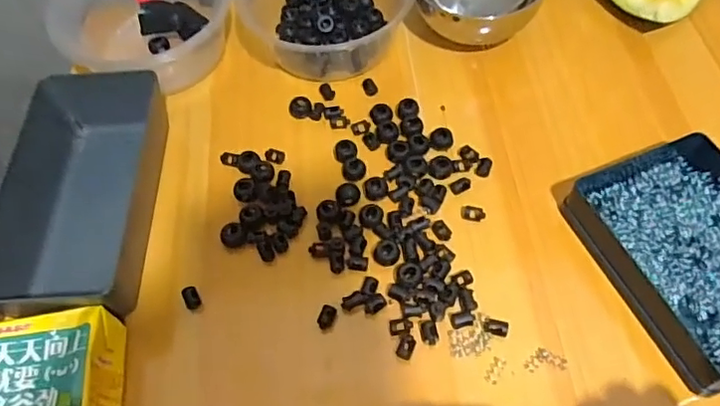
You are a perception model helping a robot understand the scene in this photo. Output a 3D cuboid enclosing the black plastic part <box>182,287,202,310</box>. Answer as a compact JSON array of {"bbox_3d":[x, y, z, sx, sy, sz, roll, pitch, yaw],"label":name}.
[{"bbox_3d":[-0.112,0.063,0.375,0.010,0.005,0.015,-25,60,-14],"label":"black plastic part"}]

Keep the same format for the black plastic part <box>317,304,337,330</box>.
[{"bbox_3d":[-0.021,0.074,0.365,0.010,0.006,0.015,19,60,14],"label":"black plastic part"}]

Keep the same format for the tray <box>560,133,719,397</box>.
[{"bbox_3d":[0.222,0.029,0.367,0.122,0.026,0.151,-20,59,-11],"label":"tray"}]

